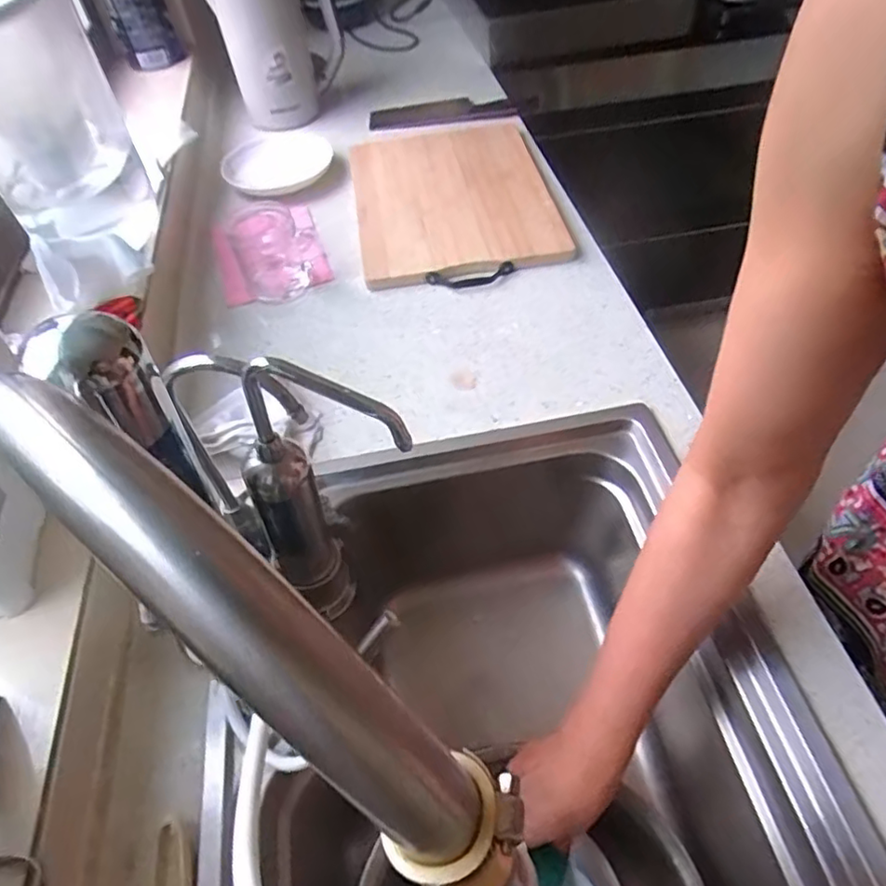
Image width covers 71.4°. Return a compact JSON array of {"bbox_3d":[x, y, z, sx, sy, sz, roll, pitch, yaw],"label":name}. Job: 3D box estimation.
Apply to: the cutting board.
[{"bbox_3d":[0.012,-0.380,0.930,0.284,0.026,0.422,-8,50,-3],"label":"cutting board"}]

